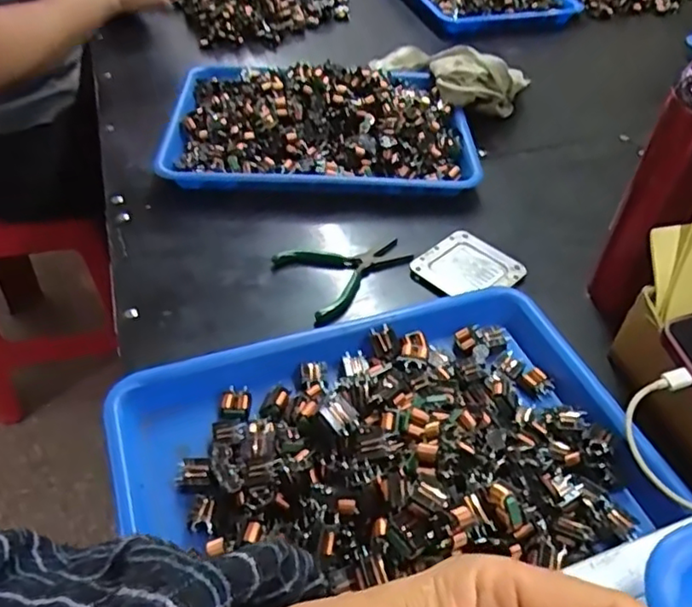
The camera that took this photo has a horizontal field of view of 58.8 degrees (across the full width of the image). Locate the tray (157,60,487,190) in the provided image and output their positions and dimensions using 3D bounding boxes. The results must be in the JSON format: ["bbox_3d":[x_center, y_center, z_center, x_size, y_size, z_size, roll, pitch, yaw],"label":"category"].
[{"bbox_3d":[-0.029,-0.212,0.679,0.330,0.063,0.232,0,45,-3],"label":"tray"}]

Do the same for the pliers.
[{"bbox_3d":[0.007,-0.027,0.543,0.115,0.012,0.088,-19,49,-20],"label":"pliers"}]

